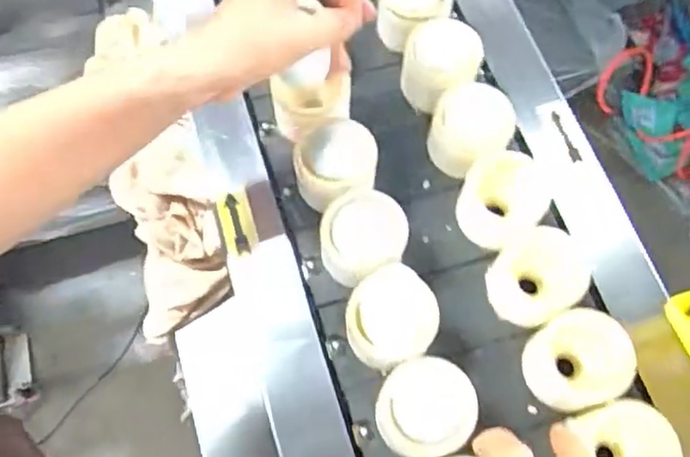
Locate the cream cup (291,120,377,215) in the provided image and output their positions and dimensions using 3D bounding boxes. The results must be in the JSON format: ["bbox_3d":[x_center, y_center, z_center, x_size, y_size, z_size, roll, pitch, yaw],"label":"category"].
[{"bbox_3d":[-0.007,-0.041,0.499,0.061,0.071,0.061,-1,67,1],"label":"cream cup"}]

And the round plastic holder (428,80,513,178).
[{"bbox_3d":[0.094,-0.078,0.516,0.065,0.061,0.057,-25,68,-9],"label":"round plastic holder"}]

